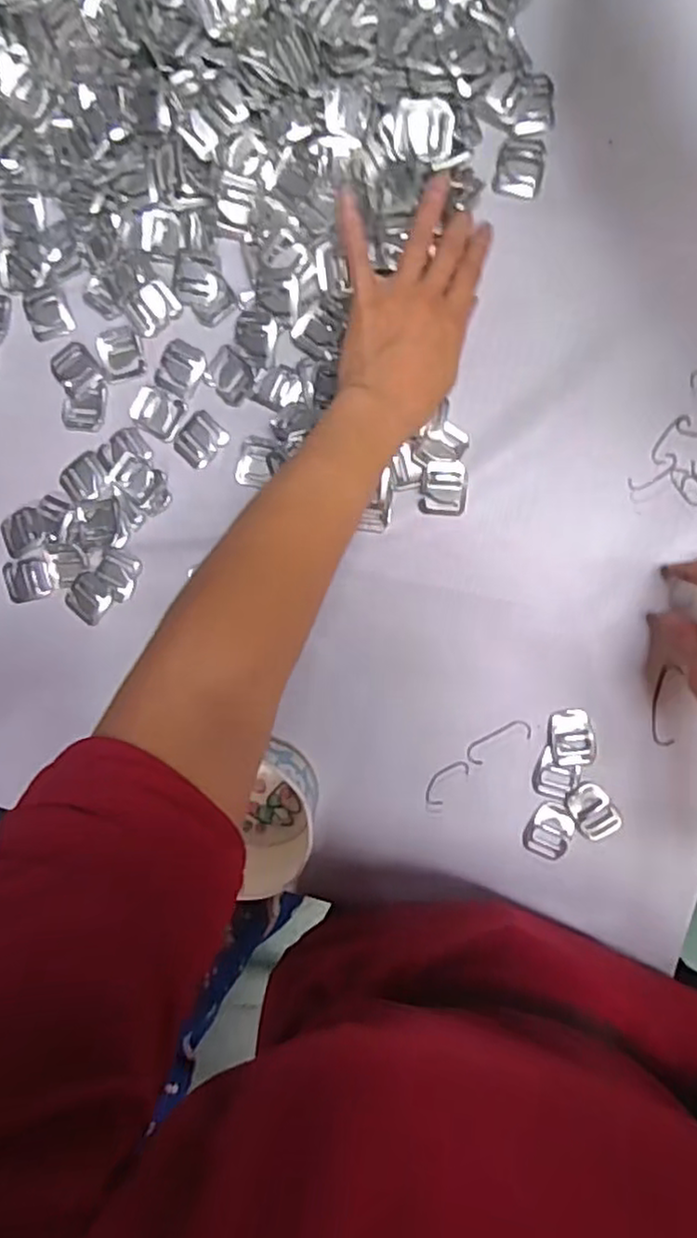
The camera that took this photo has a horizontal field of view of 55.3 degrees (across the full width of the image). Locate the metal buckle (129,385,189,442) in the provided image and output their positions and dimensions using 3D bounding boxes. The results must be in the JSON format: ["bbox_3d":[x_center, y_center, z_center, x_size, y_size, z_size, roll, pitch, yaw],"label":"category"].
[{"bbox_3d":[-0.134,-0.144,0.465,0.035,0.004,0.030,28,96,5],"label":"metal buckle"}]

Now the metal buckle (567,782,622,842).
[{"bbox_3d":[0.166,0.130,0.451,0.026,0.004,0.040,-31,89,8],"label":"metal buckle"}]

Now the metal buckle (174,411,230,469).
[{"bbox_3d":[-0.103,-0.125,0.466,0.030,0.004,0.033,43,97,3],"label":"metal buckle"}]

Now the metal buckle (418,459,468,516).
[{"bbox_3d":[0.064,-0.087,0.442,0.029,0.004,0.036,5,94,7],"label":"metal buckle"}]

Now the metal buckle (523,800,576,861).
[{"bbox_3d":[0.137,0.145,0.455,0.030,0.004,0.037,23,96,5],"label":"metal buckle"}]

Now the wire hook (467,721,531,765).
[{"bbox_3d":[0.103,0.085,0.457,0.047,0.004,0.015,-30,89,8],"label":"wire hook"}]

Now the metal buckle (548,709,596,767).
[{"bbox_3d":[0.151,0.080,0.450,0.027,0.004,0.039,-13,92,8],"label":"metal buckle"}]

